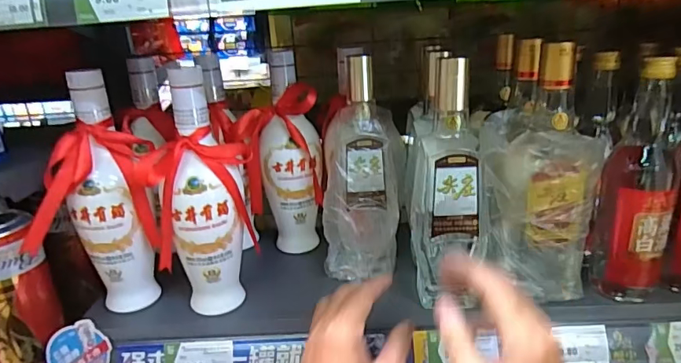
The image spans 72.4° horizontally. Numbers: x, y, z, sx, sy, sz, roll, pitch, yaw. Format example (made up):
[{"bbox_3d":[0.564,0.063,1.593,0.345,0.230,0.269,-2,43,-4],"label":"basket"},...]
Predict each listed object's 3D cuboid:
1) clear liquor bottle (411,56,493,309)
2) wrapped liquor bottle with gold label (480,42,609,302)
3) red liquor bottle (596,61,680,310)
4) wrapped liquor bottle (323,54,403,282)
[{"bbox_3d":[0.114,0.010,0.470,0.074,0.251,0.069,5,23,19],"label":"clear liquor bottle"},{"bbox_3d":[0.201,-0.001,0.477,0.110,0.240,0.083,3,23,15],"label":"wrapped liquor bottle with gold label"},{"bbox_3d":[0.305,0.018,0.475,0.066,0.260,0.051,15,28,37],"label":"red liquor bottle"},{"bbox_3d":[0.025,-0.005,0.539,0.085,0.238,0.063,3,23,15],"label":"wrapped liquor bottle"}]

